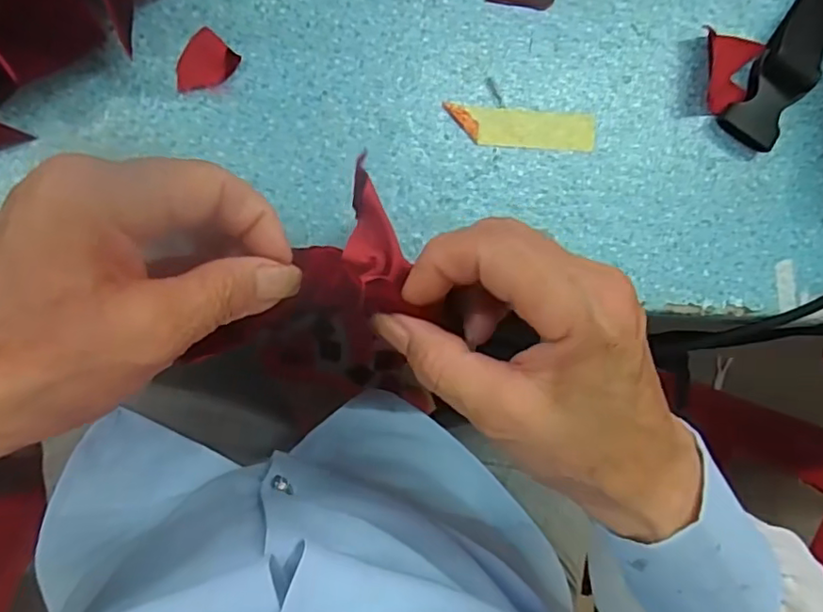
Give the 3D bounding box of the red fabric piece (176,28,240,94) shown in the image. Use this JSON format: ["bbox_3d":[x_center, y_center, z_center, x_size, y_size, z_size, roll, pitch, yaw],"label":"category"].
[{"bbox_3d":[-0.089,-0.103,0.255,0.021,0.004,0.027,40,84,-7],"label":"red fabric piece"}]

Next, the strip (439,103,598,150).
[{"bbox_3d":[0.052,-0.083,0.278,0.071,0.004,0.018,0,90,-9],"label":"strip"}]

